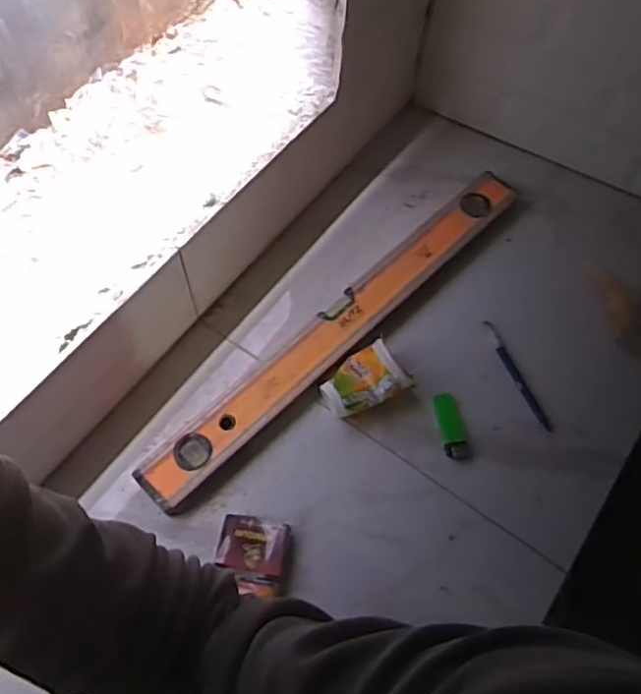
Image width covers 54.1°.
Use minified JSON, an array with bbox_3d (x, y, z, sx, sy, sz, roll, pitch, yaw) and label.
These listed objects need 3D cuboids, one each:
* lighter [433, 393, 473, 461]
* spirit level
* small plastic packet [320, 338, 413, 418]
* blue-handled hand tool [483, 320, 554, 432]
[{"bbox_3d":[0.150,0.091,0.716,0.028,0.011,0.077,-9,64,-7],"label":"lighter"},{"bbox_3d":[0.036,-0.030,0.752,0.589,0.034,0.059,-41,71,-20],"label":"spirit level"},{"bbox_3d":[0.046,0.040,0.713,0.087,0.057,0.062,-23,66,-13],"label":"small plastic packet"},{"bbox_3d":[0.233,0.032,0.744,0.015,0.013,0.150,-20,66,-12],"label":"blue-handled hand tool"}]

